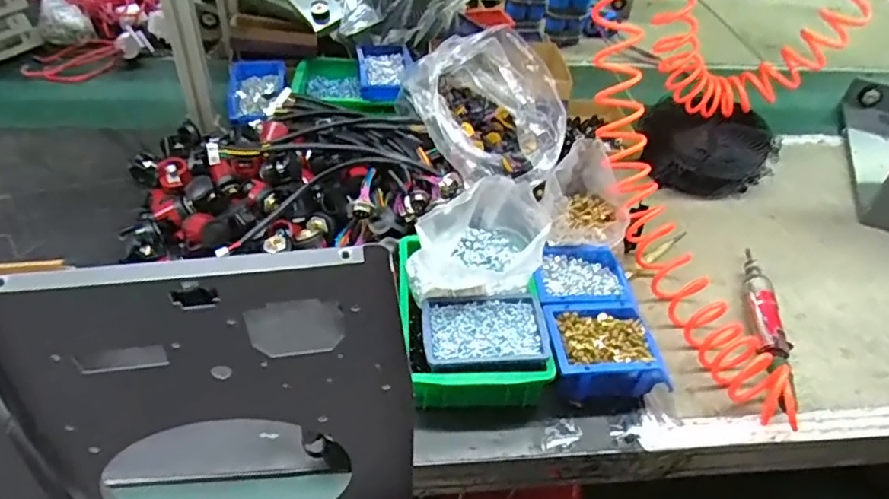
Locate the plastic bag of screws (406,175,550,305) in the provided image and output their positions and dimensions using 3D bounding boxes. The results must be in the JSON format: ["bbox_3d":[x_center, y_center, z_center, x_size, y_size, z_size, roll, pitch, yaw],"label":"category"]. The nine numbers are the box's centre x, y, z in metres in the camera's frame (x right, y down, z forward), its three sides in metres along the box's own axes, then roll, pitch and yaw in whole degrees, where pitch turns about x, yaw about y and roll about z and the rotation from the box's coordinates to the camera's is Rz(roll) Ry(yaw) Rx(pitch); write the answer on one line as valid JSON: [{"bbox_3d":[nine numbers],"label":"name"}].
[{"bbox_3d":[0.040,-0.011,0.777,0.173,0.112,0.147,-8,45,-14],"label":"plastic bag of screws"}]

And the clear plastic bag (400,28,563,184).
[{"bbox_3d":[0.072,-0.230,0.970,0.252,0.150,0.219,-11,46,-17],"label":"clear plastic bag"}]

